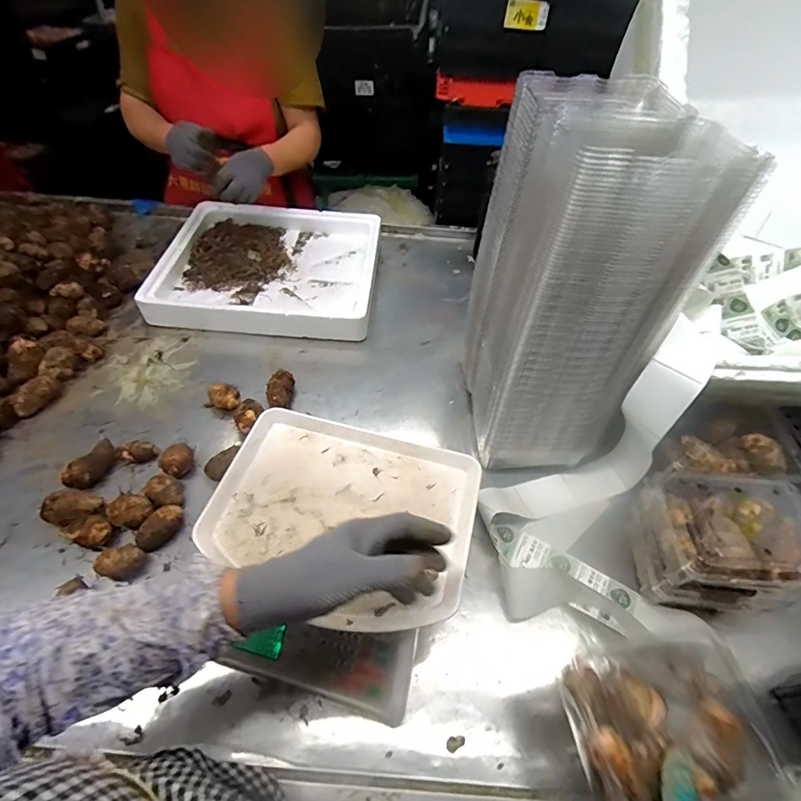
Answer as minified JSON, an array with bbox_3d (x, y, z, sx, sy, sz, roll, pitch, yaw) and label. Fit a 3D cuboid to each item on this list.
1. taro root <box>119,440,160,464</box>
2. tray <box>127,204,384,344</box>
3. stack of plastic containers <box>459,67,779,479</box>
[{"bbox_3d":[-0.391,0.077,0.652,0.046,0.027,0.027,-1,51,-4],"label":"taro root"},{"bbox_3d":[-0.280,-0.301,0.951,0.450,0.050,0.418,4,51,0],"label":"tray"},{"bbox_3d":[0.213,-0.145,0.583,0.179,0.413,0.282,1,51,-3],"label":"stack of plastic containers"}]

